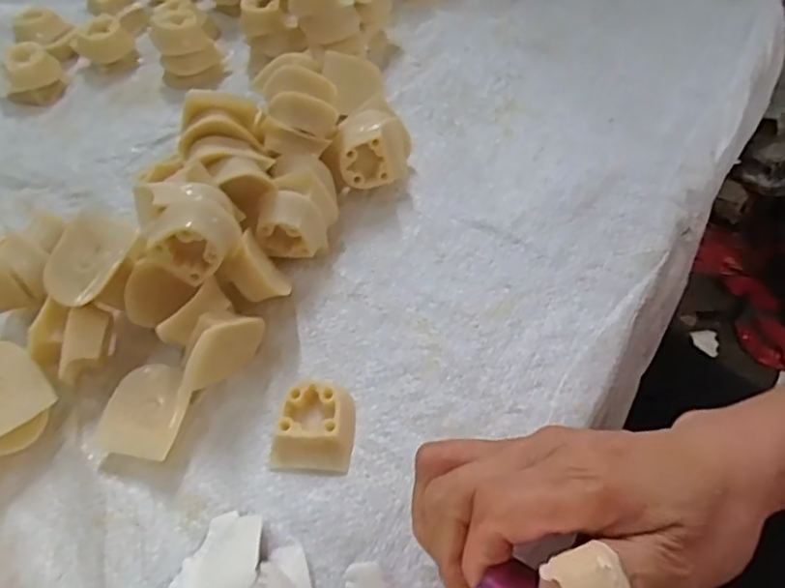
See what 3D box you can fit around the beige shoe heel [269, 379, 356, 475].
[{"bbox_3d":[-0.037,0.061,0.301,0.038,0.017,0.047,3,54,6],"label":"beige shoe heel"}]

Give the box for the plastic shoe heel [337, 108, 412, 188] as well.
[{"bbox_3d":[-0.012,-0.087,0.390,0.046,0.043,0.045,-7,53,-1],"label":"plastic shoe heel"}]

